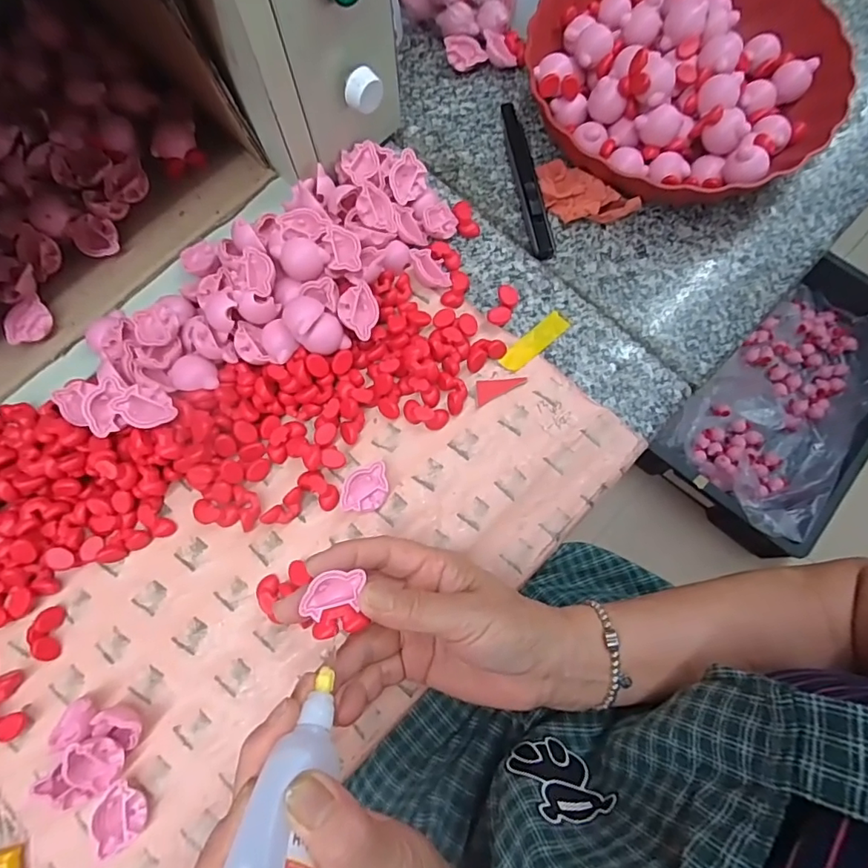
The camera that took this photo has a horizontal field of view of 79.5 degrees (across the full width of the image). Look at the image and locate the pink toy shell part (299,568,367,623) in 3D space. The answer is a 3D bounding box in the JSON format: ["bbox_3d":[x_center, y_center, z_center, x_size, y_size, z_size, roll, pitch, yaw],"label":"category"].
[{"bbox_3d":[-0.054,0.088,0.283,0.033,0.011,0.021,-14,74,-5],"label":"pink toy shell part"}]

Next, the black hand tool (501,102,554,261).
[{"bbox_3d":[0.075,-0.210,0.425,0.019,0.012,0.153,-7,74,-3],"label":"black hand tool"}]

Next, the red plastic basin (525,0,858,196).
[{"bbox_3d":[0.198,-0.293,0.420,0.236,0.061,0.236,44,78,11],"label":"red plastic basin"}]

